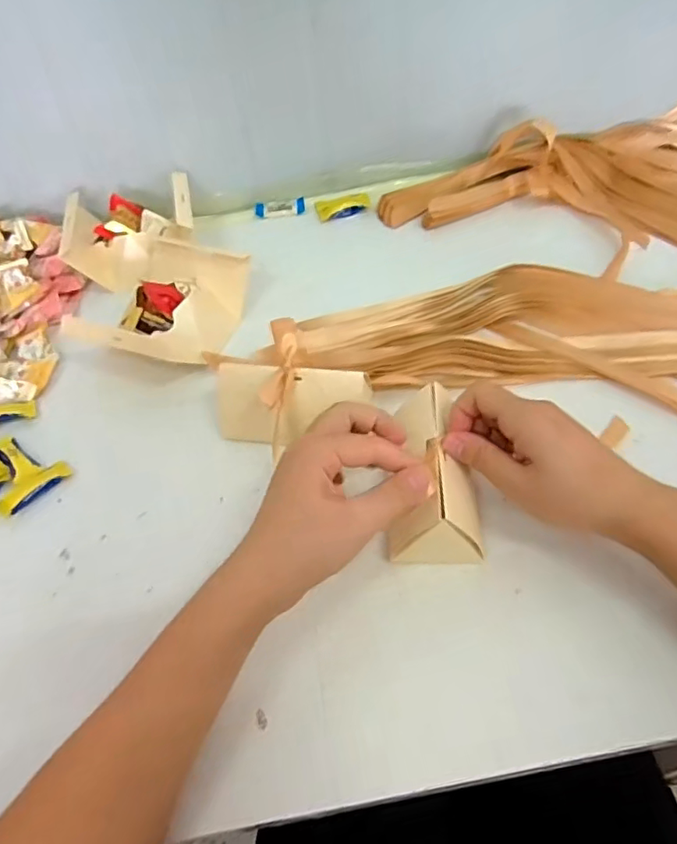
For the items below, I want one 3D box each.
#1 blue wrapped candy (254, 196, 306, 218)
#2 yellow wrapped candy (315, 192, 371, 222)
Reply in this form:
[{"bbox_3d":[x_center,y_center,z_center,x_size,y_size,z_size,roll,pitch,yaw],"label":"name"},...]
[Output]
[{"bbox_3d":[-0.076,-0.282,0.761,0.064,0.013,0.023,-12,53,-4],"label":"blue wrapped candy"},{"bbox_3d":[0.007,-0.282,0.749,0.072,0.008,0.051,-14,53,-6],"label":"yellow wrapped candy"}]

